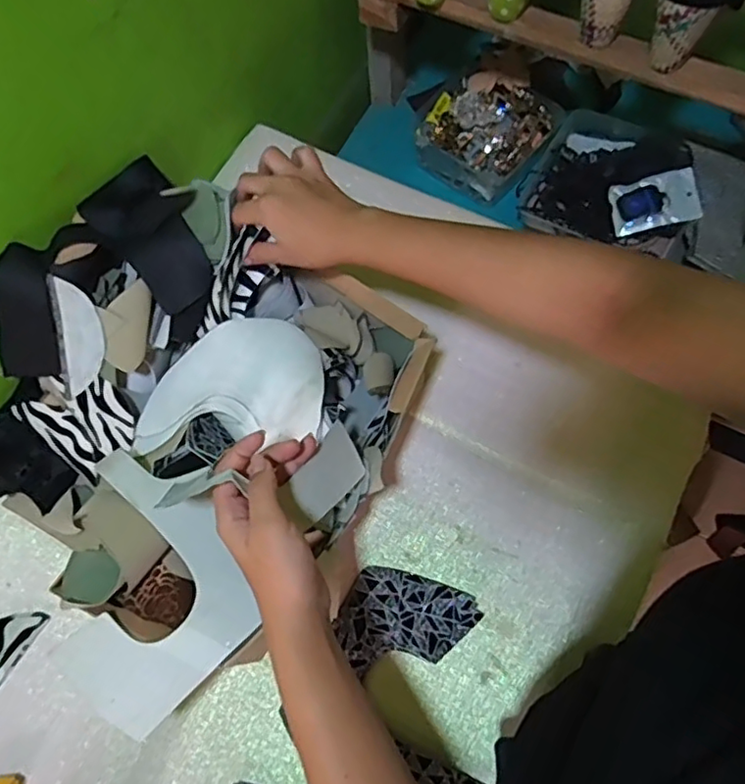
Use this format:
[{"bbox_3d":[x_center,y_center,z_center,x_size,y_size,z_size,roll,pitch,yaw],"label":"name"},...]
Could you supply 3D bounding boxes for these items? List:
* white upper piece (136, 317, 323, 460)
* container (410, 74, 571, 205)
[{"bbox_3d":[-0.126,-0.009,0.539,0.172,0.023,0.105,-6,87,14],"label":"white upper piece"},{"bbox_3d":[0.157,-0.353,0.854,0.157,0.071,0.162,31,73,14],"label":"container"}]

